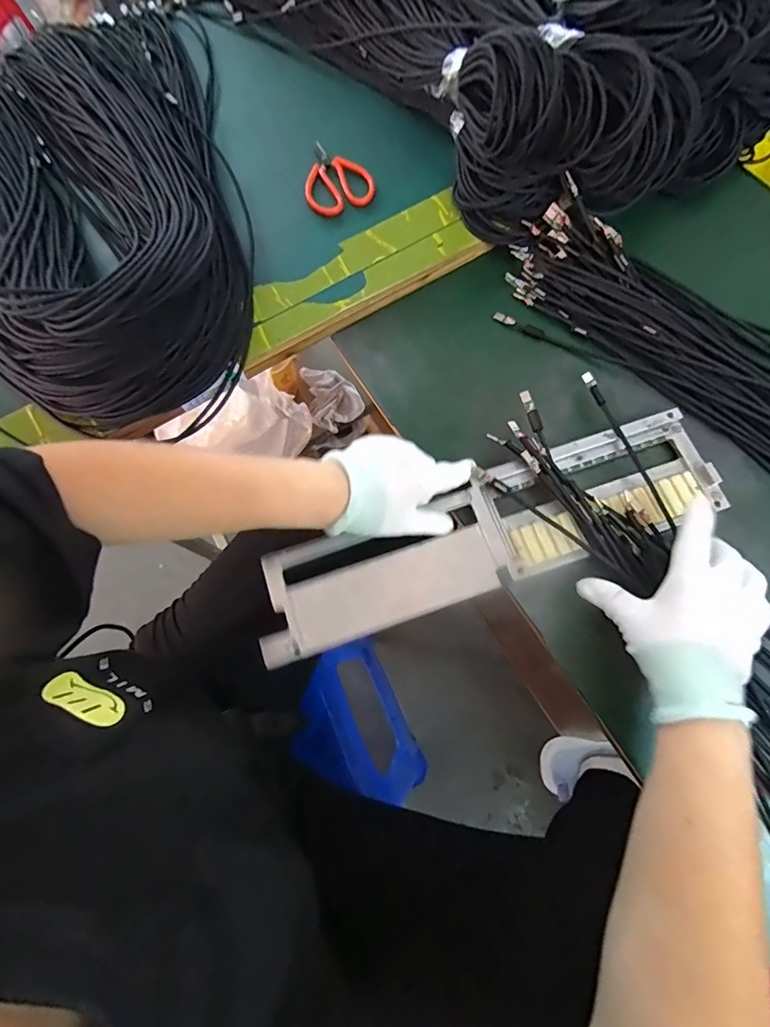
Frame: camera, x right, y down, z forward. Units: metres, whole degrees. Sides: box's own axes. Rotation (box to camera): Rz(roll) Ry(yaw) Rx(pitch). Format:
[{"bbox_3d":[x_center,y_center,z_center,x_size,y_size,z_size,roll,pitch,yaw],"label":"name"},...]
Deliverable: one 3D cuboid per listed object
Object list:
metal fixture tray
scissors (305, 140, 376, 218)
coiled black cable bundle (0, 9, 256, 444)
[{"bbox_3d":[0.088,0.017,0.396,0.402,0.017,0.097,-21,71,-5],"label":"metal fixture tray"},{"bbox_3d":[-0.055,-0.389,0.525,0.077,0.016,0.105,-10,71,-1],"label":"scissors"},{"bbox_3d":[-0.373,-0.376,0.491,0.380,0.096,0.624,-15,71,-3],"label":"coiled black cable bundle"}]

